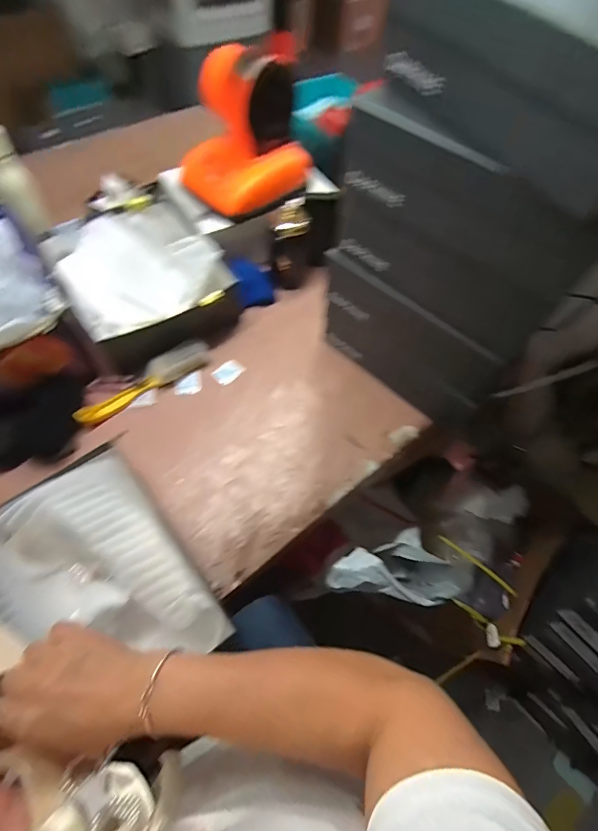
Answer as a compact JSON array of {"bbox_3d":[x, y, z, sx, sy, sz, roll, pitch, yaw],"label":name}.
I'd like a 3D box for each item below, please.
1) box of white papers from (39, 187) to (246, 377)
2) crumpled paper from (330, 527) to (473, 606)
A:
[{"bbox_3d":[-0.298,-0.262,0.731,0.276,0.120,0.336,-29,67,-18],"label":"box of white papers"},{"bbox_3d":[0.169,0.280,0.711,0.247,0.099,0.131,16,54,-36],"label":"crumpled paper"}]

